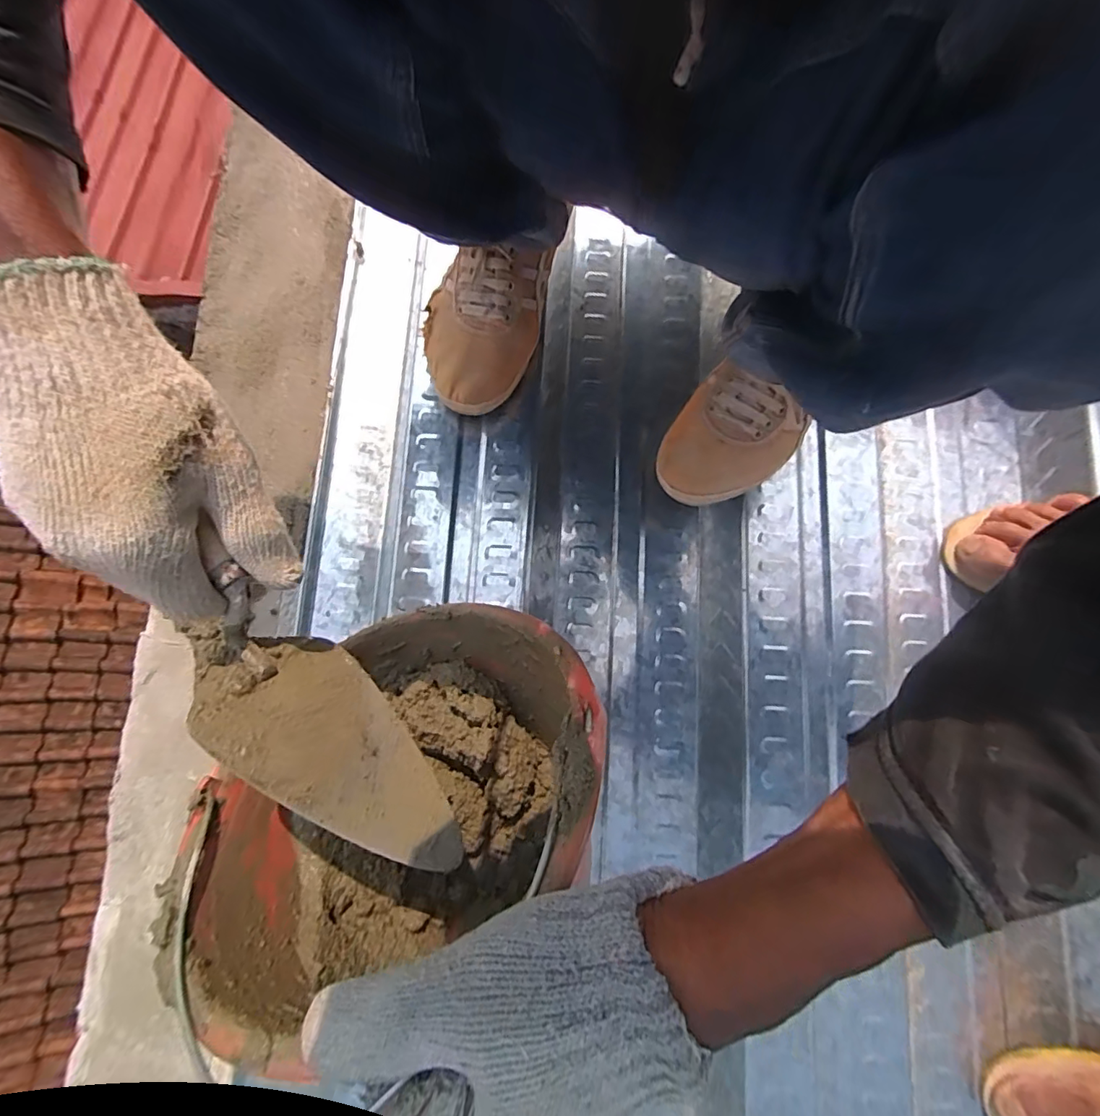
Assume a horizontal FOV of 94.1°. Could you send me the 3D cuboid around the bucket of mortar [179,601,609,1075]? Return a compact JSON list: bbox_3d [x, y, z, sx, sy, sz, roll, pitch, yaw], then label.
[{"bbox_3d":[-0.083,0.128,0.305,0.186,0.168,0.219,27,81,5],"label":"bucket of mortar"}]

